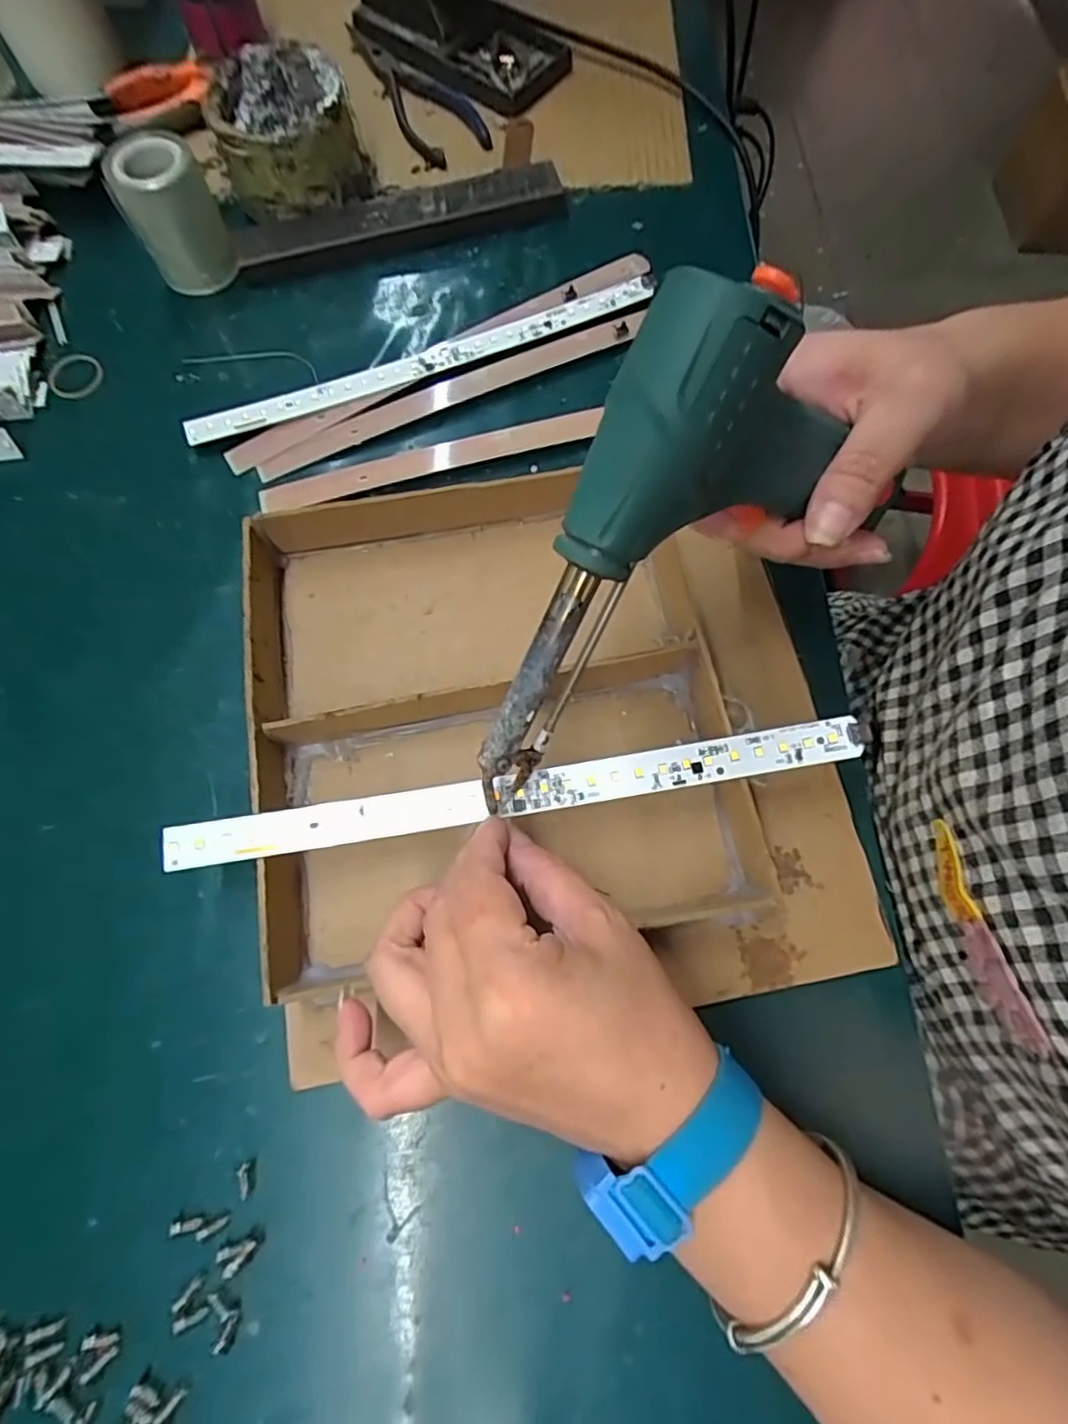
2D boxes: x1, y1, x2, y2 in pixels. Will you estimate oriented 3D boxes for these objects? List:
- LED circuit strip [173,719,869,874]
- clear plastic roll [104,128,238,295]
[{"bbox_3d":[-0.008,0.033,0.268,0.279,0.010,0.018,-9,70,-1],"label":"LED circuit strip"},{"bbox_3d":[-0.213,-0.294,0.386,0.050,0.063,0.053,-28,72,-8],"label":"clear plastic roll"}]

